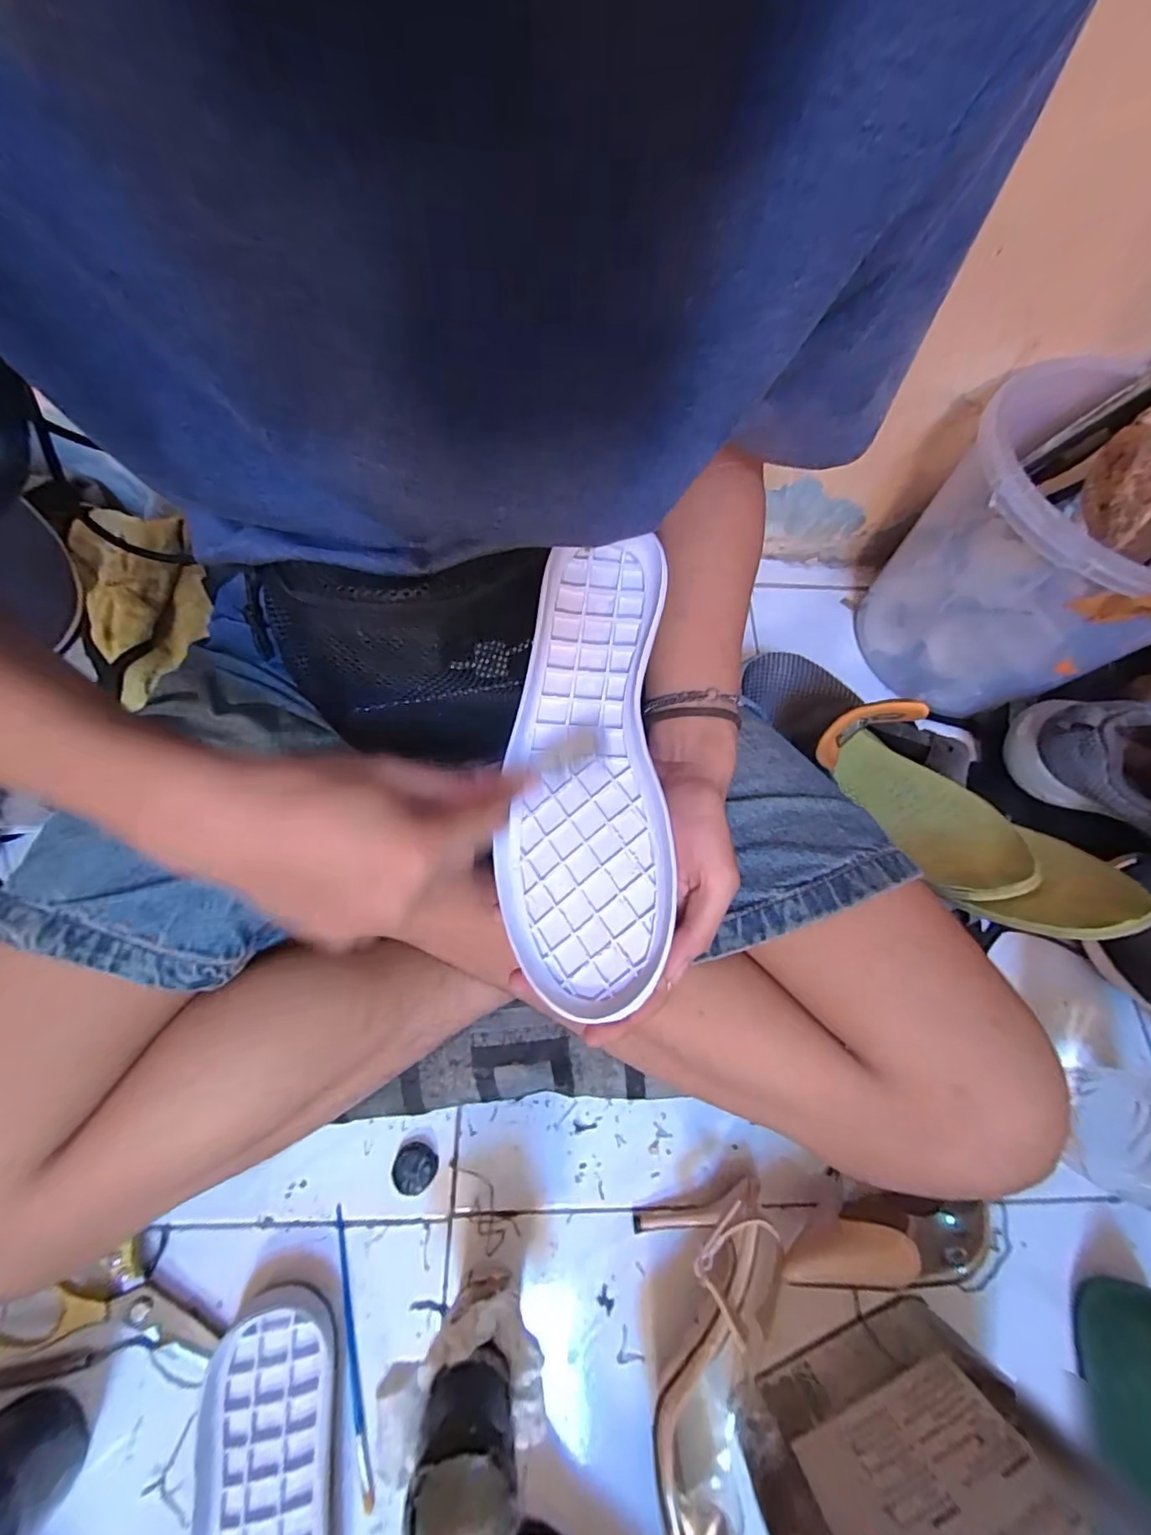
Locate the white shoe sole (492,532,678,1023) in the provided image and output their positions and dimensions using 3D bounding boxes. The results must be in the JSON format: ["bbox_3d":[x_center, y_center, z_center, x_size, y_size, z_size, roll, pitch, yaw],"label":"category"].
[{"bbox_3d":[0.007,-0.003,0.306,0.094,0.032,0.265,-1,79,12],"label":"white shoe sole"}]

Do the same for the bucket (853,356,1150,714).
[{"bbox_3d":[0.419,-0.178,0.492,0.223,0.236,0.215,1,69,-2],"label":"bucket"}]

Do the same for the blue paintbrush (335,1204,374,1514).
[{"bbox_3d":[-0.153,0.397,0.356,0.007,0.004,0.160,-14,70,-8],"label":"blue paintbrush"}]

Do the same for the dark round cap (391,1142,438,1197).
[{"bbox_3d":[-0.123,0.303,0.393,0.031,0.014,0.032,1,69,-2],"label":"dark round cap"}]

